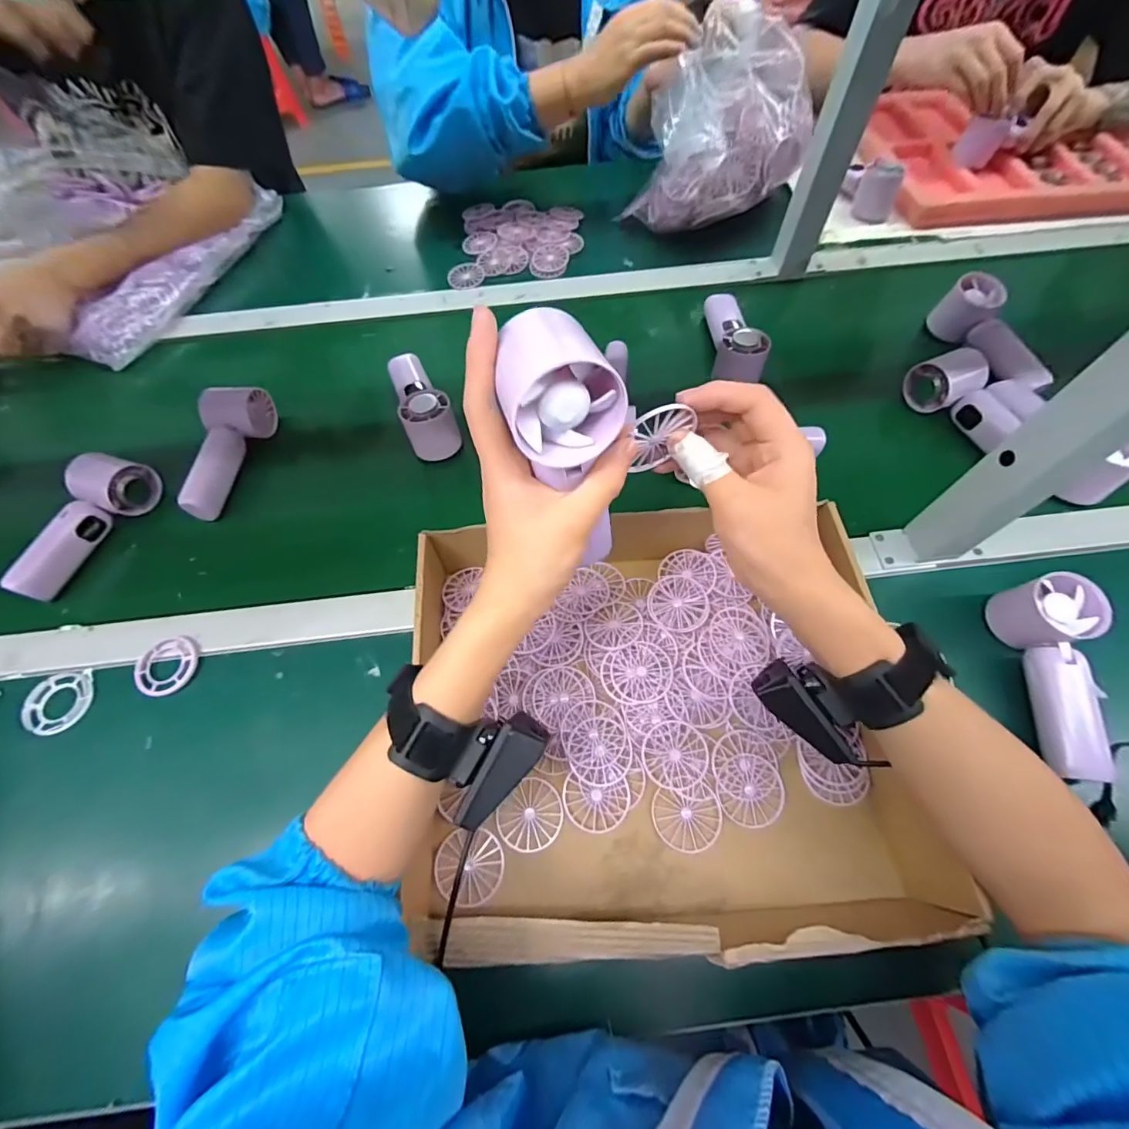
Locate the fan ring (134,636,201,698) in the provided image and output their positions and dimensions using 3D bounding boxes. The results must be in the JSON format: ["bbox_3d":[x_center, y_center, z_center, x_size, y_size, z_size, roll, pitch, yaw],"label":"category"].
[{"bbox_3d":[-0.359,0.091,0.440,0.052,0.007,0.053,0,64,1],"label":"fan ring"}]

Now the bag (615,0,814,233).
[{"bbox_3d":[0.195,-0.562,0.648,0.175,0.189,0.152,-27,66,-12],"label":"bag"}]

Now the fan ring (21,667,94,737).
[{"bbox_3d":[-0.444,0.121,0.430,0.049,0.012,0.056,-9,64,-3],"label":"fan ring"}]

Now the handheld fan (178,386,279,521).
[{"bbox_3d":[-0.378,-0.126,0.533,0.050,0.050,0.163,8,64,5],"label":"handheld fan"}]

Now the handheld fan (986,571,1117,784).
[{"bbox_3d":[0.400,0.089,0.394,0.051,0.070,0.149,1,64,1],"label":"handheld fan"}]

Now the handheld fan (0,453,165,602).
[{"bbox_3d":[-0.495,-0.042,0.499,0.052,0.047,0.160,19,66,10],"label":"handheld fan"}]

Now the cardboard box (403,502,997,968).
[{"bbox_3d":[0.067,0.105,0.376,0.350,0.070,0.339,-7,64,-3],"label":"cardboard box"}]

